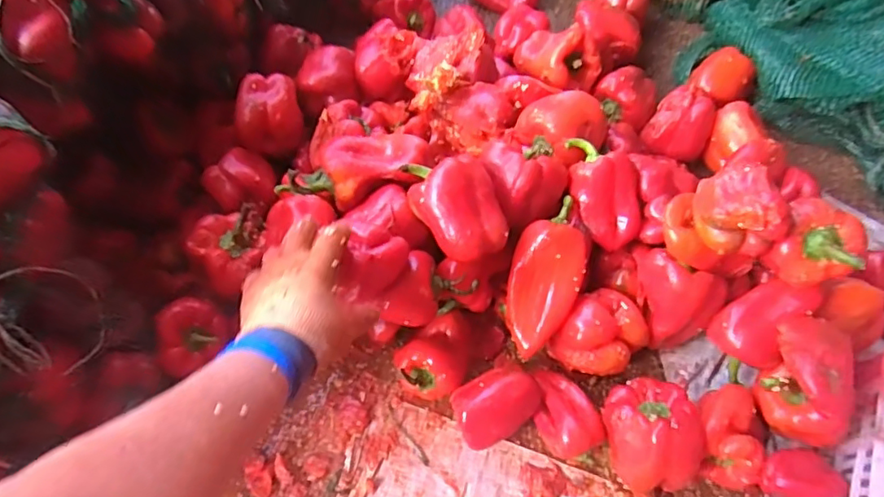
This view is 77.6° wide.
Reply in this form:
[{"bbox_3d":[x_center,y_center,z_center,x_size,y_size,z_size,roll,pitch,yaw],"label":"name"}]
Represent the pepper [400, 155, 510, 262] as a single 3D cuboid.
[{"bbox_3d":[0.017,-0.046,0.611,0.093,0.072,0.129,-20,64,-10],"label":"pepper"}]

